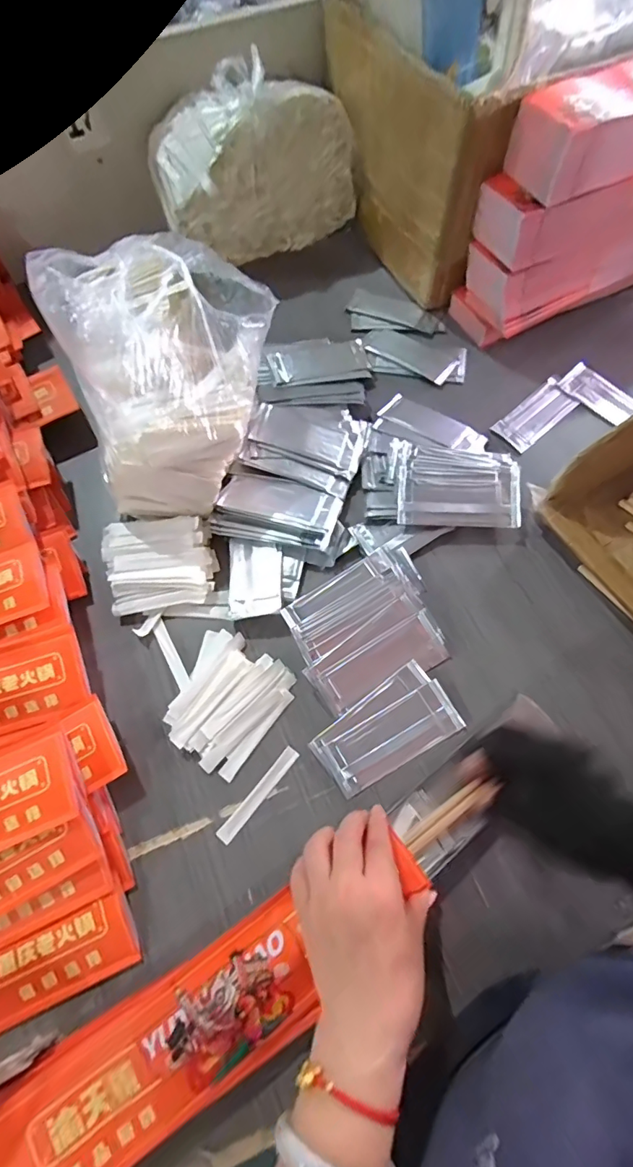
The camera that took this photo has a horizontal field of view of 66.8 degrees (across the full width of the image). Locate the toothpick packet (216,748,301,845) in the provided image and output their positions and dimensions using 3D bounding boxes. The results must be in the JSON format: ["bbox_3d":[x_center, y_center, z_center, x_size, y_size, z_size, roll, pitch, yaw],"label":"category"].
[{"bbox_3d":[-0.050,0.182,0.415,0.014,0.004,0.092,36,73,21],"label":"toothpick packet"}]

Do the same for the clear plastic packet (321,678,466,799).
[{"bbox_3d":[0.068,0.136,0.424,0.119,0.012,0.048,-29,69,-10],"label":"clear plastic packet"}]

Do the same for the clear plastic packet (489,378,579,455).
[{"bbox_3d":[0.259,-0.199,0.563,0.110,0.004,0.047,-41,72,-14],"label":"clear plastic packet"}]

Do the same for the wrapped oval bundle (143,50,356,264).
[{"bbox_3d":[-0.082,-0.538,0.627,0.250,0.164,0.098,-24,69,-8],"label":"wrapped oval bundle"}]

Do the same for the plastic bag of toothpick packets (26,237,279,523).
[{"bbox_3d":[-0.131,-0.202,0.460,0.177,0.168,0.225,-14,75,-7],"label":"plastic bag of toothpick packets"}]

